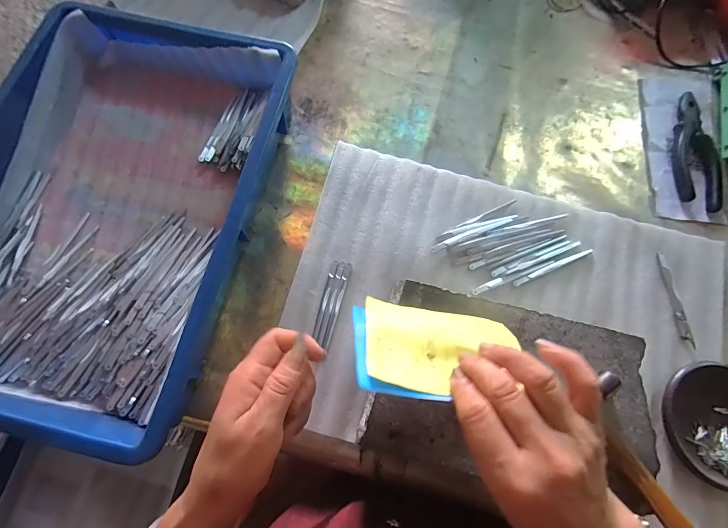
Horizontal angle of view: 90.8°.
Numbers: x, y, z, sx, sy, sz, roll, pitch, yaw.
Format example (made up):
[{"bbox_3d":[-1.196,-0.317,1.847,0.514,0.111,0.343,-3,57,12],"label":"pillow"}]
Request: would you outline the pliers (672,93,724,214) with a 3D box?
[{"bbox_3d":[0.415,-0.144,0.451,0.054,0.009,0.166,6,72,0],"label":"pliers"}]

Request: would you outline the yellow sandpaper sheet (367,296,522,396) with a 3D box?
[{"bbox_3d":[0.065,0.064,0.282,0.127,0.010,0.091,9,34,-9],"label":"yellow sandpaper sheet"}]

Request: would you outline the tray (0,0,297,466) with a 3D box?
[{"bbox_3d":[-0.259,-0.065,0.373,0.279,0.074,0.409,13,72,2],"label":"tray"}]

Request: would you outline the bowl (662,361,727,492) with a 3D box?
[{"bbox_3d":[0.350,0.160,0.349,0.107,0.020,0.116,1,72,-2],"label":"bowl"}]

